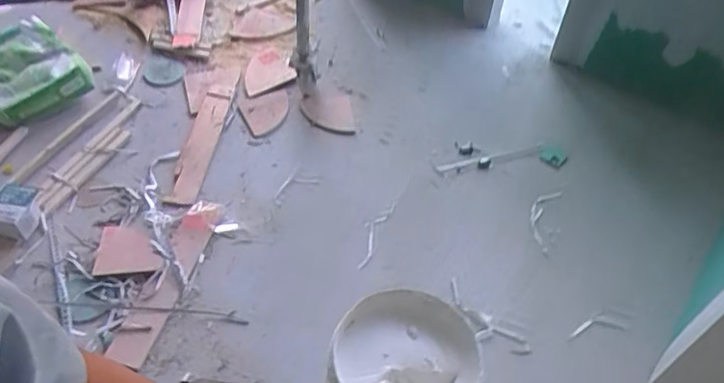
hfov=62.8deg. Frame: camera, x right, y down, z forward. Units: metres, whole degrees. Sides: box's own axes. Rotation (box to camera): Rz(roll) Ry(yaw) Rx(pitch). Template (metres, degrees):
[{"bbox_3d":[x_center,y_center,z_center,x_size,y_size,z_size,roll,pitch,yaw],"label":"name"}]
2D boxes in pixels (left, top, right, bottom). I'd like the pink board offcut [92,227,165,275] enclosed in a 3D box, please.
[{"bbox_3d":[-0.654,0.169,1.683,0.182,0.019,0.166,0,47,-7],"label":"pink board offcut"}]

